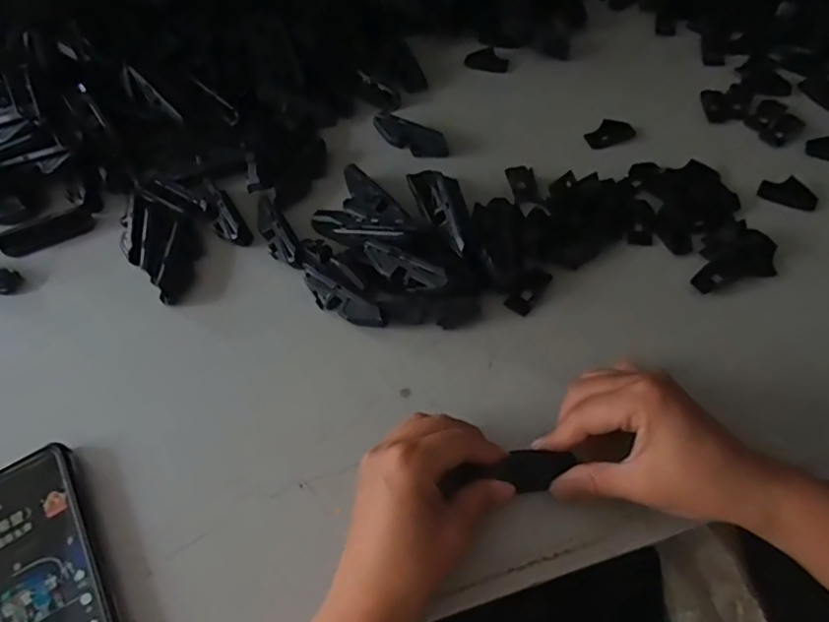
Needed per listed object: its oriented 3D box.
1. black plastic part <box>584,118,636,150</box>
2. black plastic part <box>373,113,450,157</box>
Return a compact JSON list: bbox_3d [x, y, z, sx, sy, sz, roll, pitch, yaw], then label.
[{"bbox_3d":[0.170,-0.155,0.501,0.040,0.009,0.021,-20,60,-8],"label":"black plastic part"},{"bbox_3d":[-0.005,-0.153,0.507,0.070,0.021,0.019,25,64,18],"label":"black plastic part"}]

